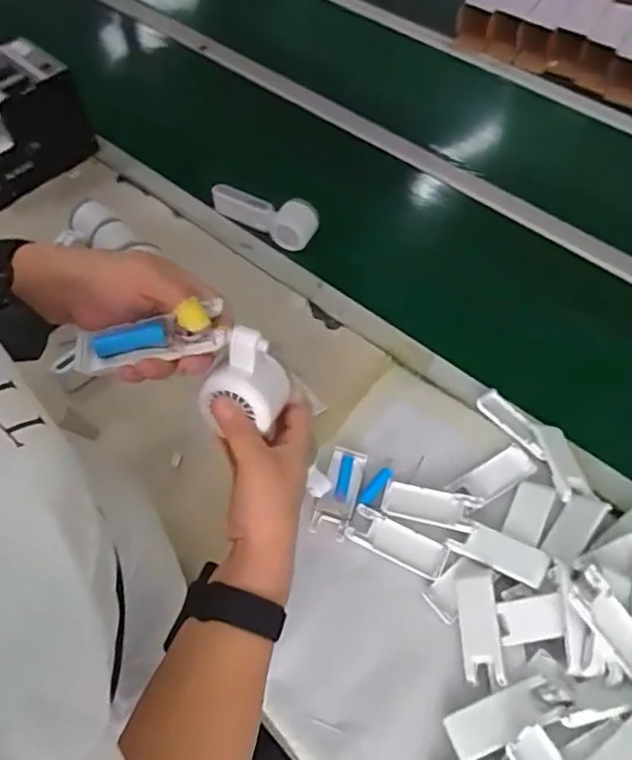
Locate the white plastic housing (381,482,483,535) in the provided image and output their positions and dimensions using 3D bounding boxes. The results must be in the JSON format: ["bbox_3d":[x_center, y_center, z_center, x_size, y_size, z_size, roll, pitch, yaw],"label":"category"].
[{"bbox_3d":[0.128,0.140,0.652,0.102,0.017,0.041,15,56,7],"label":"white plastic housing"}]

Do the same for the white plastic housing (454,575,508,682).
[{"bbox_3d":[0.162,0.244,0.581,0.038,0.005,0.098,-9,56,16],"label":"white plastic housing"}]

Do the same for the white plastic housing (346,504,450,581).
[{"bbox_3d":[0.089,0.175,0.635,0.104,0.009,0.041,24,58,13],"label":"white plastic housing"}]

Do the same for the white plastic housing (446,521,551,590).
[{"bbox_3d":[0.191,0.180,0.616,0.098,0.009,0.040,16,55,23],"label":"white plastic housing"}]

